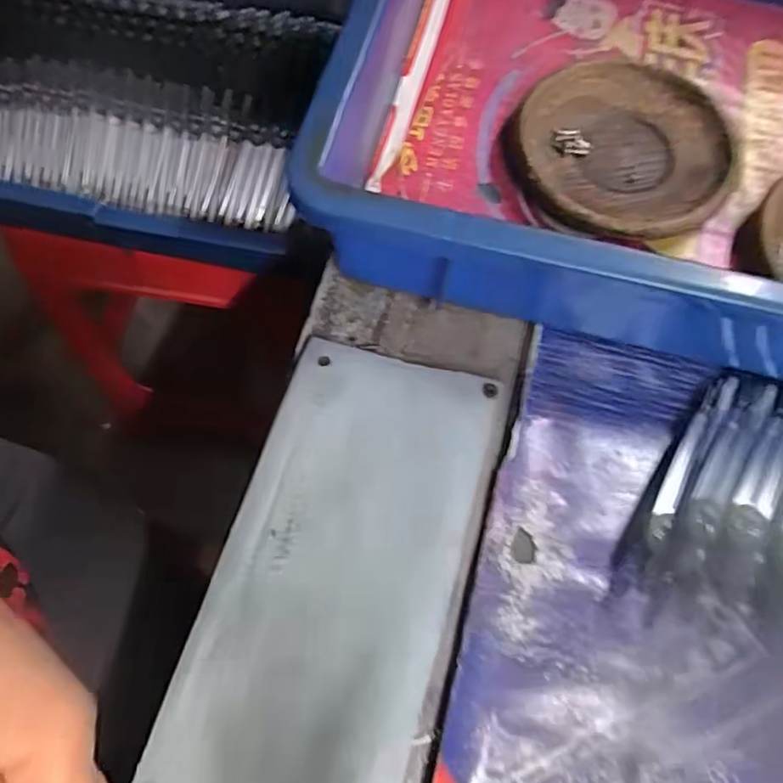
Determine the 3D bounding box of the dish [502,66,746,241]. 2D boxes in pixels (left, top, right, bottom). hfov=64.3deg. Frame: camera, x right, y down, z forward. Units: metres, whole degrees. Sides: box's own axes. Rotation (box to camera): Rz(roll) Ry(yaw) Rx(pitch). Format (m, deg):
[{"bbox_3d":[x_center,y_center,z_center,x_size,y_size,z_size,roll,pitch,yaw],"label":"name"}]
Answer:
[{"bbox_3d":[0.120,-0.127,0.331,0.114,0.015,0.106,1,69,-2],"label":"dish"}]

